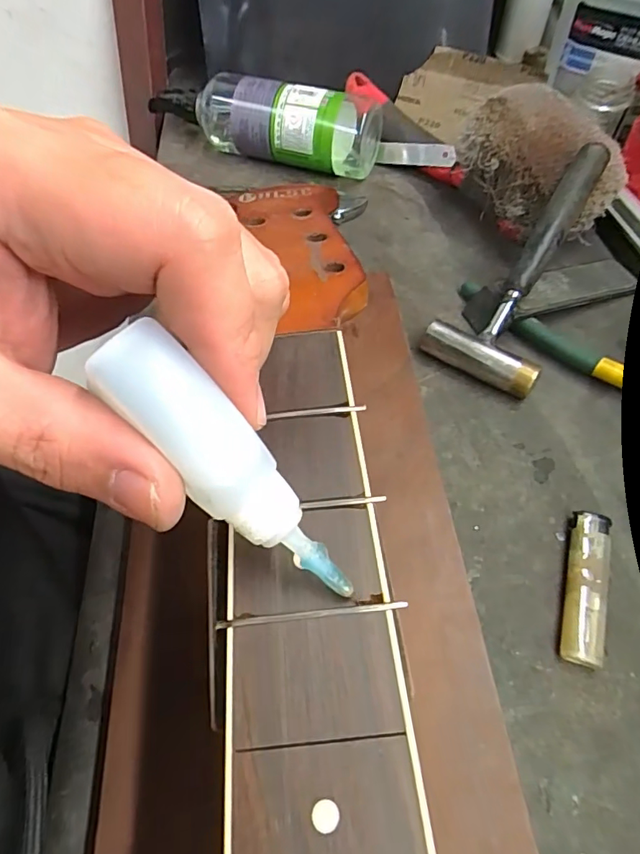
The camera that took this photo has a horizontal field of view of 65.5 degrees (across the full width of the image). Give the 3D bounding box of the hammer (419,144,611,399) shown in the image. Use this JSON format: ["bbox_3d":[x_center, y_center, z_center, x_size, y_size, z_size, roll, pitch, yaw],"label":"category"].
[{"bbox_3d":[0.141,-0.112,0.337,0.075,0.018,0.173,27,88,19],"label":"hammer"}]

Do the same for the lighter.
[{"bbox_3d":[0.140,0.083,0.261,0.020,0.014,0.079,14,60,12],"label":"lighter"}]

